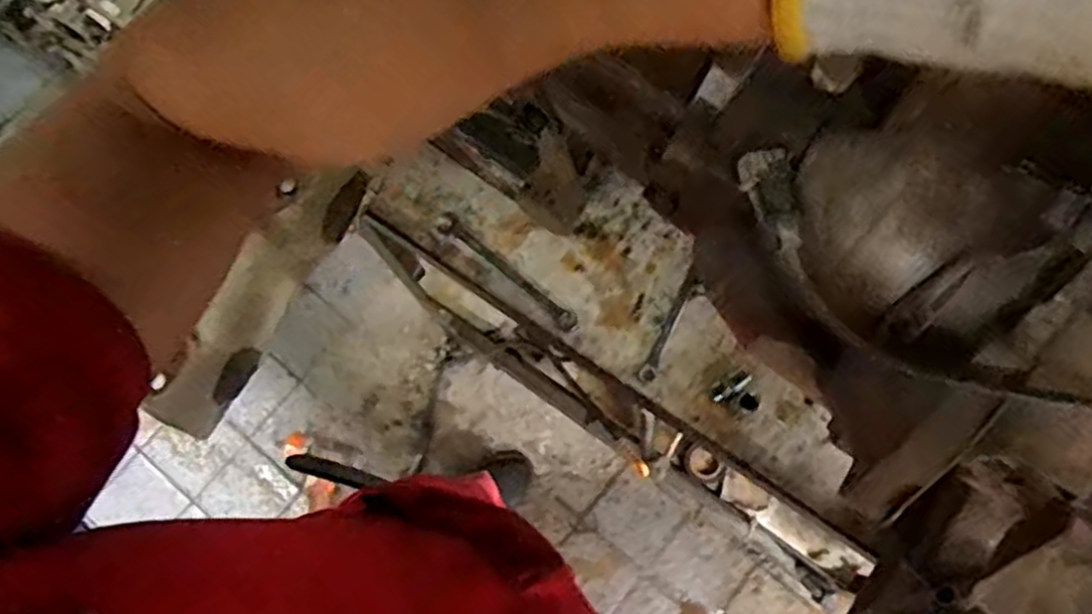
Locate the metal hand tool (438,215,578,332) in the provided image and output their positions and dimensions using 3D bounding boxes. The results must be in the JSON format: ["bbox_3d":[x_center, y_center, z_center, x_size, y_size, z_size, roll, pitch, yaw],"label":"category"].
[{"bbox_3d":[-0.037,-0.033,0.738,0.163,0.012,0.018,40,80,10],"label":"metal hand tool"}]

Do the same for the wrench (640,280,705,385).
[{"bbox_3d":[0.117,0.023,0.721,0.016,0.012,0.107,30,77,8],"label":"wrench"}]

